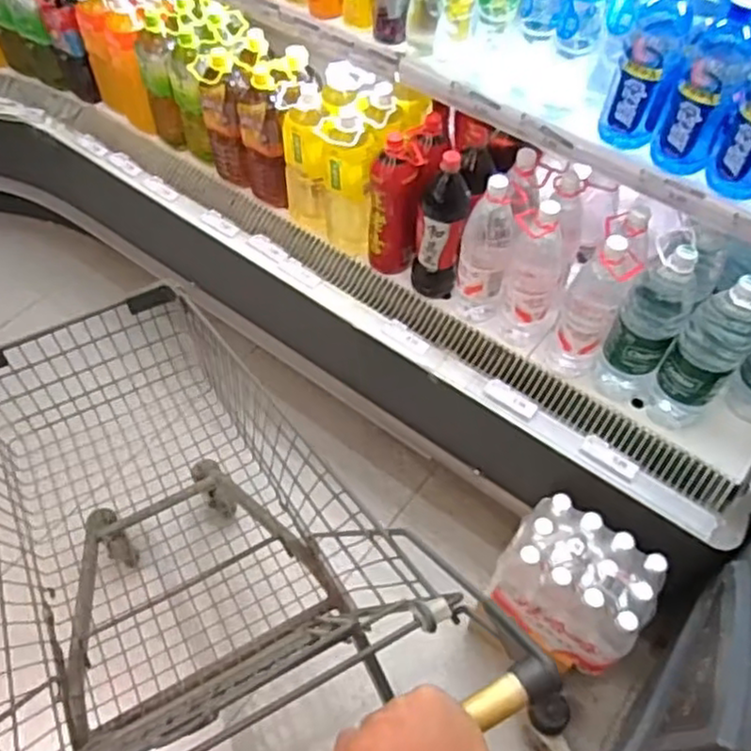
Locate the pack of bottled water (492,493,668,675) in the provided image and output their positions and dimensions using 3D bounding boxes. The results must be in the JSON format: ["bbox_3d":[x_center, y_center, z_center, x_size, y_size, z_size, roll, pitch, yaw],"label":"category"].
[{"bbox_3d":[0.352,0.373,1.244,0.251,0.195,0.185,28,58,17],"label":"pack of bottled water"}]

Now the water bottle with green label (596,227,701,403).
[{"bbox_3d":[0.468,-0.091,1.182,0.109,0.322,0.123,31,59,19],"label":"water bottle with green label"}]

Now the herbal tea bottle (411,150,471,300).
[{"bbox_3d":[0.123,-0.281,1.312,0.088,0.314,0.078,2,54,0],"label":"herbal tea bottle"}]

